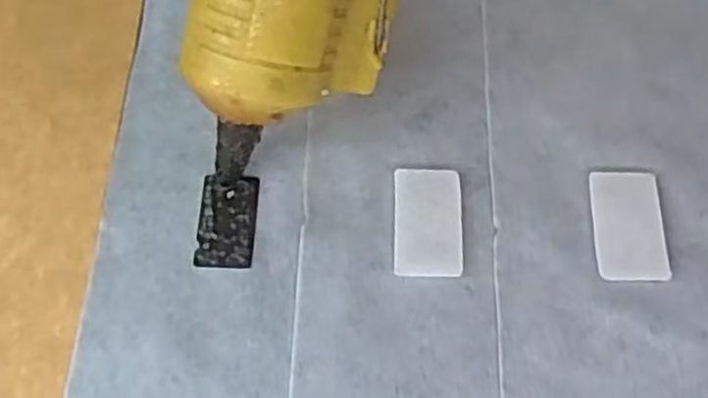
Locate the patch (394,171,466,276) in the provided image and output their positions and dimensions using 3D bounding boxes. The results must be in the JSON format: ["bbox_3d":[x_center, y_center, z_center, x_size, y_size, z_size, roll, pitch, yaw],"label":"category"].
[{"bbox_3d":[0.021,0.007,0.210,0.019,0.005,0.032,2,63,0],"label":"patch"}]

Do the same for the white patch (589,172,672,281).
[{"bbox_3d":[0.076,0.007,0.208,0.019,0.004,0.033,3,63,1],"label":"white patch"}]

